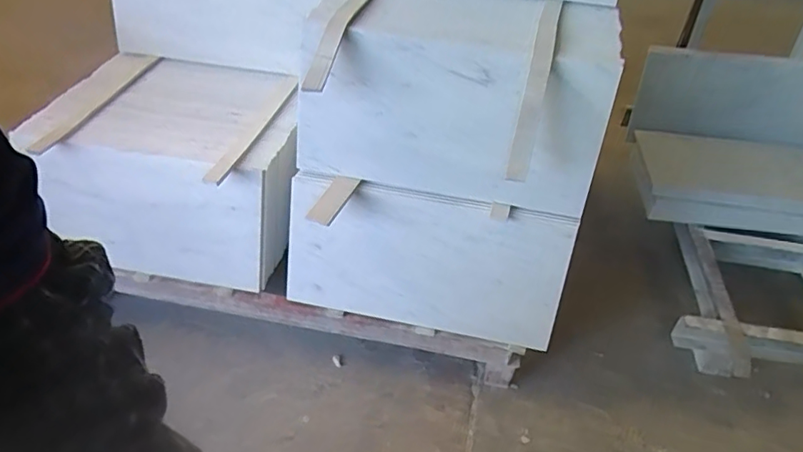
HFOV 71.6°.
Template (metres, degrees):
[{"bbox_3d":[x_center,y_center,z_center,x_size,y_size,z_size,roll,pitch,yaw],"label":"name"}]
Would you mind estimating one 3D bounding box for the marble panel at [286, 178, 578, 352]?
[{"bbox_3d":[0.036,0.083,1.234,0.605,0.316,0.024,11,25,11],"label":"marble panel"}]

